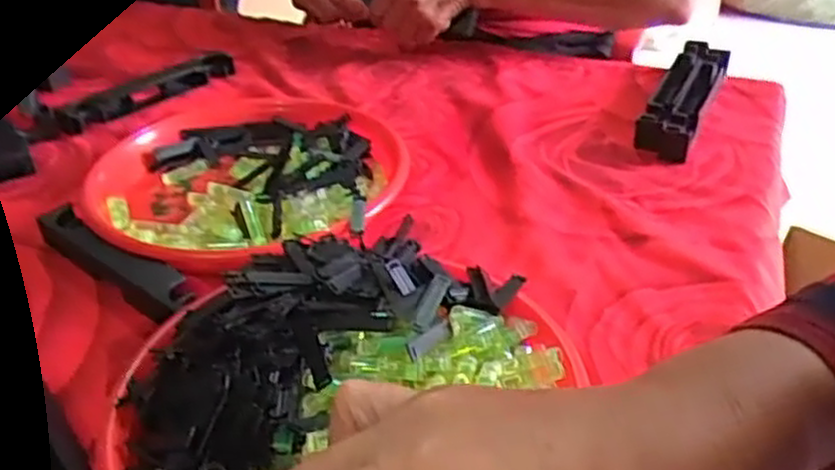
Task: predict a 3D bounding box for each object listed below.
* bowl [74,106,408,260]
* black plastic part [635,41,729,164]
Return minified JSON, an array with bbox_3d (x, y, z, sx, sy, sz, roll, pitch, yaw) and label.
[{"bbox_3d":[-0.137,-0.050,0.641,0.237,0.041,0.229,-1,34,1],"label":"bowl"},{"bbox_3d":[0.265,-0.140,0.789,0.049,0.036,0.253,15,37,23],"label":"black plastic part"}]

